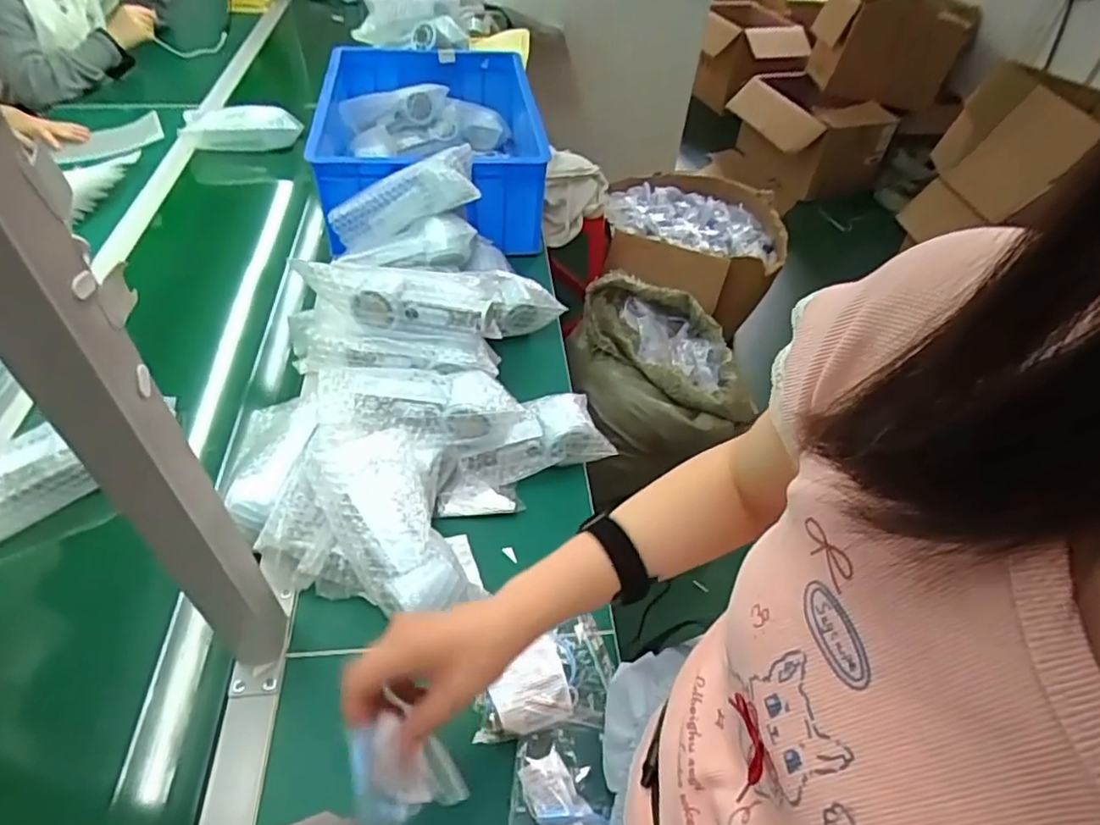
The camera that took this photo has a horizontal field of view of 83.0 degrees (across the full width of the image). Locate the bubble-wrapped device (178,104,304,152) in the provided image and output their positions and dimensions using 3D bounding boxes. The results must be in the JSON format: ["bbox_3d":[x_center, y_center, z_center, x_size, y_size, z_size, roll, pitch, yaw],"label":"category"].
[{"bbox_3d":[-0.590,-0.545,1.188,0.217,0.082,0.037,-1,47,-7],"label":"bubble-wrapped device"}]

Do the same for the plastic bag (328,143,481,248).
[{"bbox_3d":[-0.206,-0.297,0.861,0.217,0.066,0.069,-21,47,12],"label":"plastic bag"}]

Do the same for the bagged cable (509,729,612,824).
[{"bbox_3d":[0.009,0.302,0.486,0.076,0.012,0.099,4,47,-1],"label":"bagged cable"}]

